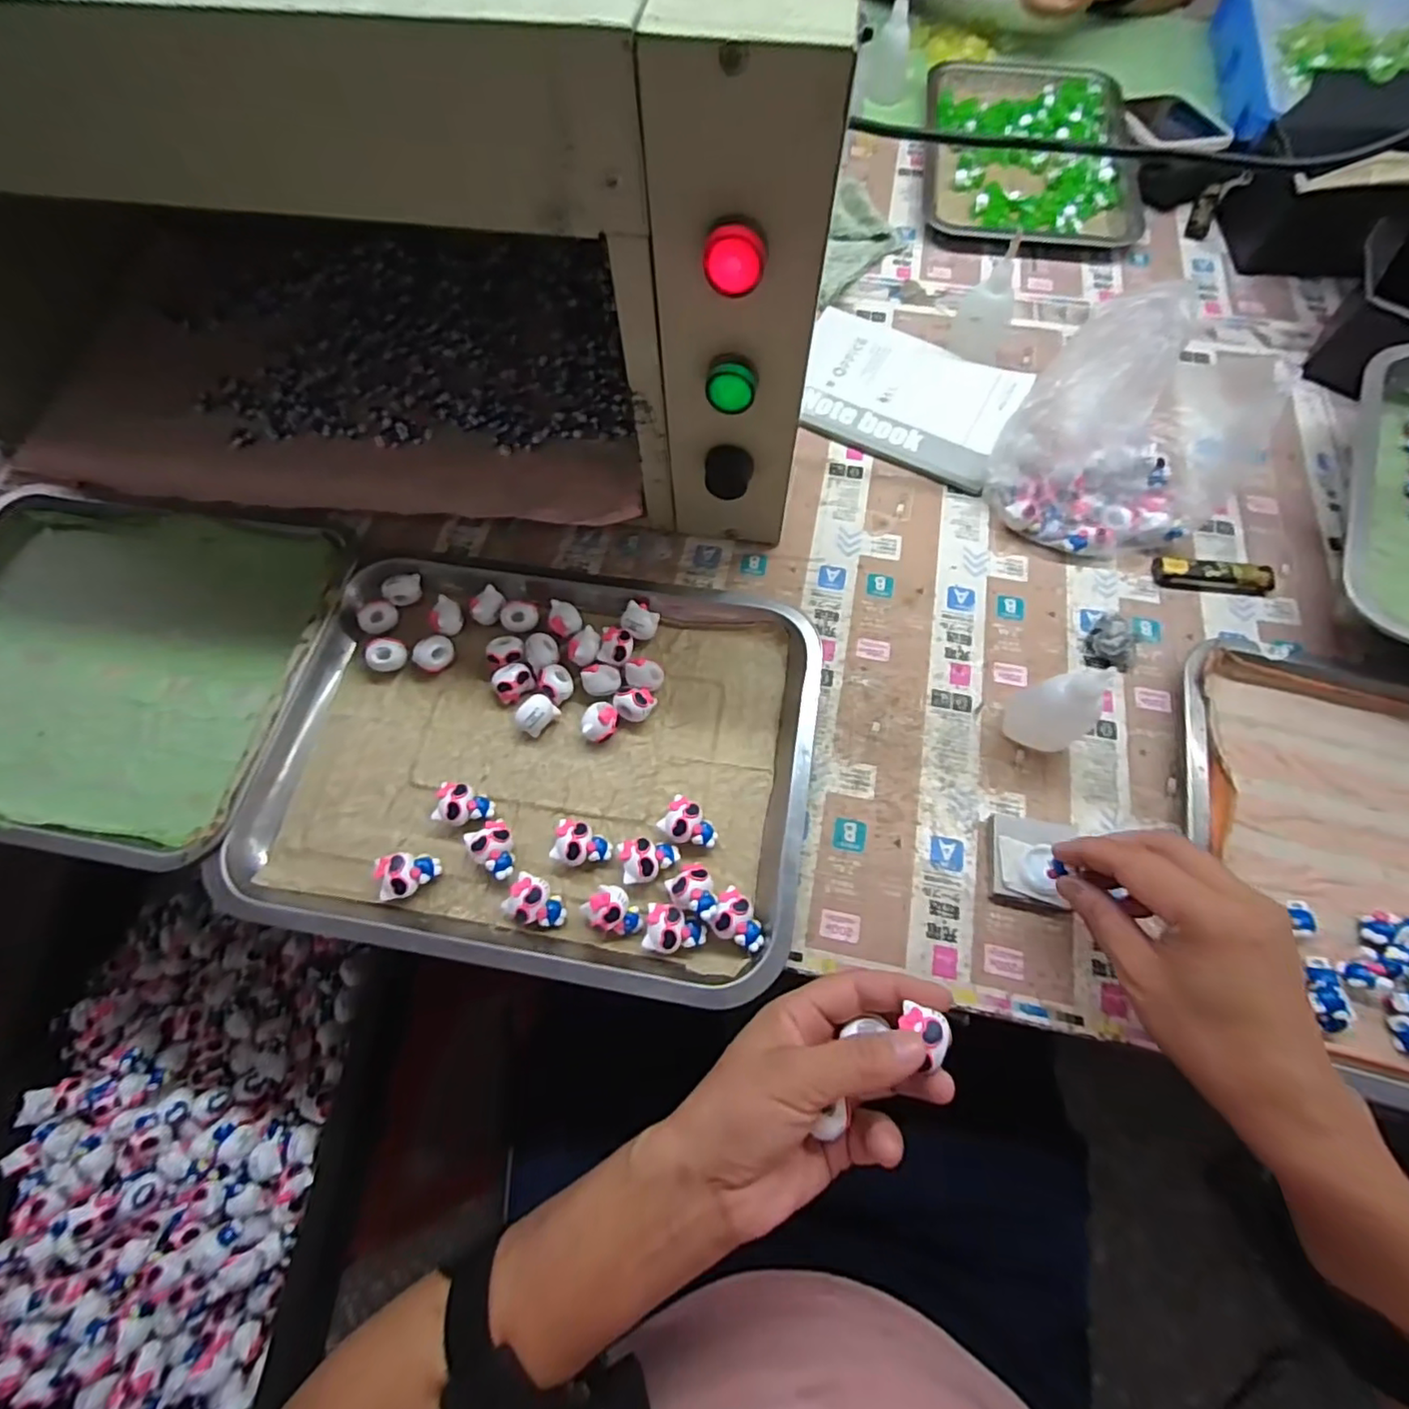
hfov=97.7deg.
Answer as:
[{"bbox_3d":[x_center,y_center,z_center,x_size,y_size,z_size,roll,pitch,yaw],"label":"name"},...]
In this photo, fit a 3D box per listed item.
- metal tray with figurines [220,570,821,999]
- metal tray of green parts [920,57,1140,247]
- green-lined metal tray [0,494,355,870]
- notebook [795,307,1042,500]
[{"bbox_3d":[-0.106,0.028,0.400,0.340,0.029,0.268,9,68,4],"label":"metal tray with figurines"},{"bbox_3d":[0.339,-0.600,0.653,0.200,0.026,0.305,6,68,3],"label":"metal tray of green parts"},{"bbox_3d":[-0.446,-0.033,0.444,0.345,0.040,0.258,9,68,4],"label":"green-lined metal tray"},{"bbox_3d":[0.171,-0.270,0.530,0.183,0.014,0.141,26,71,10],"label":"notebook"}]

